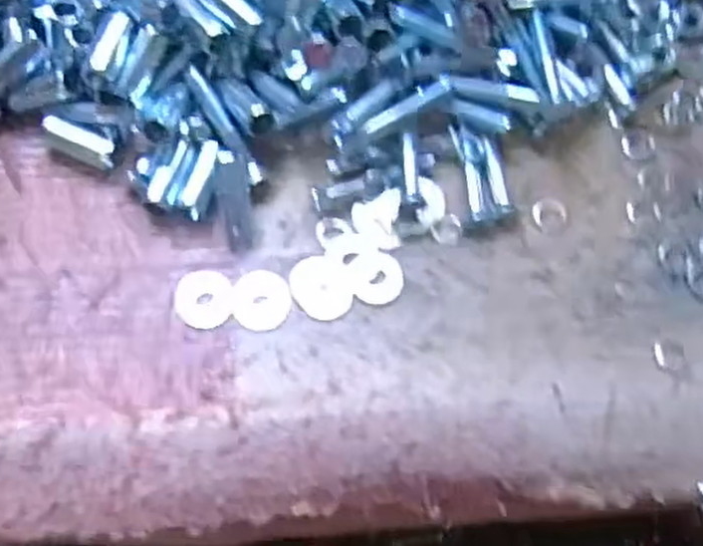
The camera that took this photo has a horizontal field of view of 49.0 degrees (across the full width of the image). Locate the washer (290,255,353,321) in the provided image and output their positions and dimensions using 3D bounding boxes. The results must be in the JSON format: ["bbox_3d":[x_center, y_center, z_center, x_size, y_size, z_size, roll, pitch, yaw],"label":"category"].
[{"bbox_3d":[-0.012,0.005,0.319,0.027,0.004,0.025,0,68,-1],"label":"washer"}]

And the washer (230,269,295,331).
[{"bbox_3d":[-0.037,0.011,0.318,0.025,0.004,0.026,4,68,0],"label":"washer"}]

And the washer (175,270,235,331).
[{"bbox_3d":[-0.061,0.010,0.320,0.026,0.004,0.024,0,68,-1],"label":"washer"}]

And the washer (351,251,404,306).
[{"bbox_3d":[0.011,0.002,0.322,0.021,0.004,0.023,2,68,0],"label":"washer"}]

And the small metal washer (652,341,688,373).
[{"bbox_3d":[0.127,0.033,0.307,0.013,0.006,0.014,-3,69,-1],"label":"small metal washer"}]

